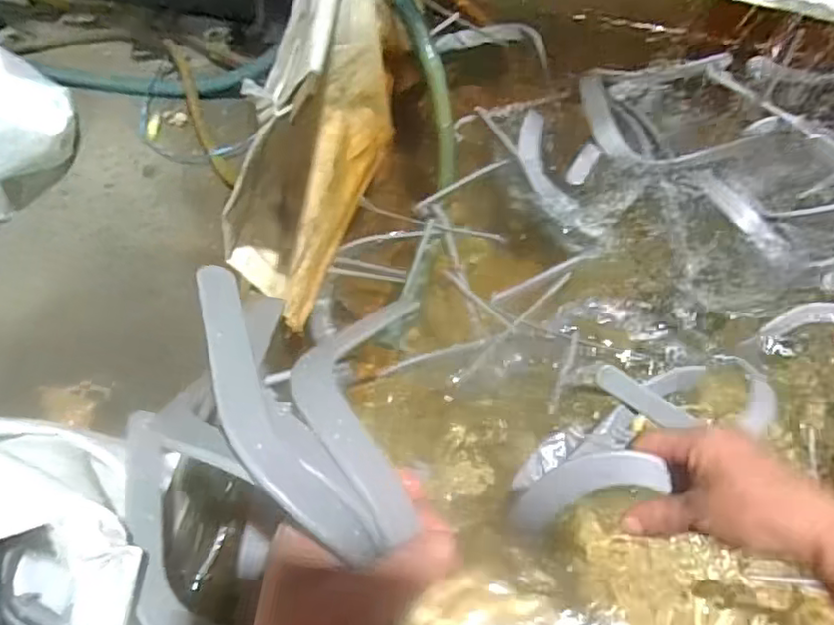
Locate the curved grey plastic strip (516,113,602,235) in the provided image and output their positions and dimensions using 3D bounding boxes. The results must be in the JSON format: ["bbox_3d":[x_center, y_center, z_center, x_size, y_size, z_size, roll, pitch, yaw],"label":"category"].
[{"bbox_3d":[0.154,-0.157,0.735,0.047,0.018,0.172,-21,76,-12],"label":"curved grey plastic strip"}]

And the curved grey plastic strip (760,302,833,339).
[{"bbox_3d":[0.428,0.004,0.653,0.151,0.017,0.025,-7,62,-5],"label":"curved grey plastic strip"}]

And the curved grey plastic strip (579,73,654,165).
[{"bbox_3d":[0.228,-0.222,0.749,0.038,0.016,0.122,-31,93,-16],"label":"curved grey plastic strip"}]

